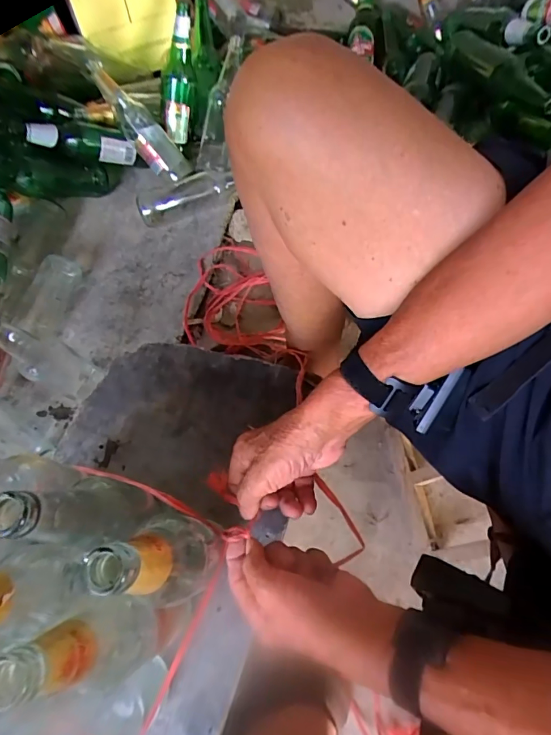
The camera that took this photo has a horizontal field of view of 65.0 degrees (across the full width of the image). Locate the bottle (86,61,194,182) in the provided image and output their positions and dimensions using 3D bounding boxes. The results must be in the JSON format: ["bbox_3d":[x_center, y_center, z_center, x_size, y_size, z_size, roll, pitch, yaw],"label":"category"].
[{"bbox_3d":[-0.270,-0.480,0.859,0.070,0.055,0.247,-46,109,-15],"label":"bottle"}]

